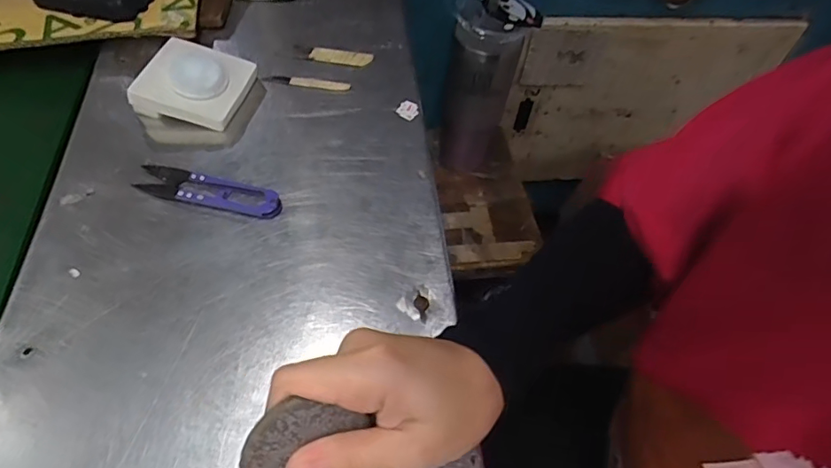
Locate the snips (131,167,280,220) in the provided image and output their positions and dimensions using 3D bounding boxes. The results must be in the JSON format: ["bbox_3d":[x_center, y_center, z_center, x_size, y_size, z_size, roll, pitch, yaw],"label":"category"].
[{"bbox_3d":[-0.158,-0.034,0.387,0.115,0.008,0.028,15,58,6],"label":"snips"}]

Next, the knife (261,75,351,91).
[{"bbox_3d":[-0.099,-0.139,0.466,0.079,0.004,0.013,7,57,1],"label":"knife"}]

